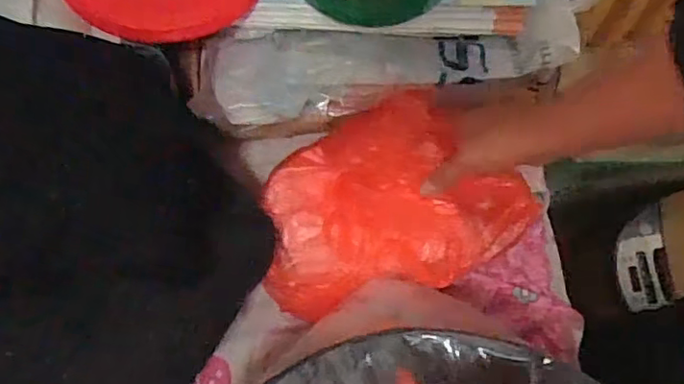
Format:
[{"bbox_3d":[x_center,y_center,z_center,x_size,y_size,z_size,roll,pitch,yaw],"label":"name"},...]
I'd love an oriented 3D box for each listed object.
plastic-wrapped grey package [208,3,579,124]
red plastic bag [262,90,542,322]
[{"bbox_3d":[0.047,-0.116,0.534,0.323,0.029,0.084,-6,74,-3],"label":"plastic-wrapped grey package"},{"bbox_3d":[0.046,0.006,0.546,0.239,0.080,0.165,-12,75,-5],"label":"red plastic bag"}]

